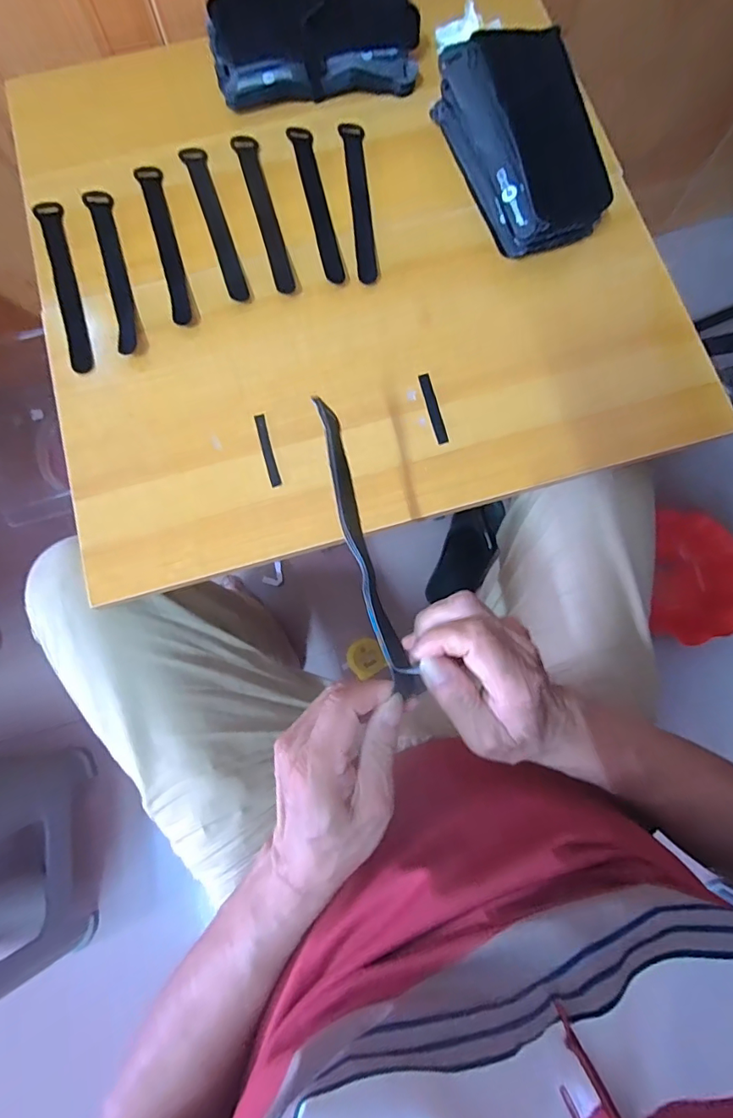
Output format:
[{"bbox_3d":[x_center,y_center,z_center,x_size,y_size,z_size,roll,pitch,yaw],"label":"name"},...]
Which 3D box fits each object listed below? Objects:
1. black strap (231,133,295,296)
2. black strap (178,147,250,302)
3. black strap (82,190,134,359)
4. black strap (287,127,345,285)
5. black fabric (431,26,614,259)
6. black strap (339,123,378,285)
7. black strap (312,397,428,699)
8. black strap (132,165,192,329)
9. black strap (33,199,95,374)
[{"bbox_3d":[-0.101,-0.345,0.486,0.022,0.004,0.188,-16,79,-4],"label":"black strap"},{"bbox_3d":[-0.150,-0.337,0.487,0.023,0.004,0.188,-19,79,-4],"label":"black strap"},{"bbox_3d":[-0.244,-0.281,0.473,0.024,0.012,0.193,-17,79,-4],"label":"black strap"},{"bbox_3d":[-0.049,-0.358,0.491,0.021,0.004,0.188,-13,79,-3],"label":"black strap"},{"bbox_3d":[0.148,-0.392,0.460,0.093,0.080,0.199,-21,79,-5],"label":"black fabric"},{"bbox_3d":[-0.006,-0.360,0.490,0.023,0.004,0.189,-7,78,-2],"label":"black strap"},{"bbox_3d":[-0.002,-0.007,0.302,0.018,0.018,0.188,-16,84,-4],"label":"black strap"},{"bbox_3d":[-0.197,-0.312,0.481,0.023,0.004,0.185,-17,79,-4],"label":"black strap"},{"bbox_3d":[-0.291,-0.265,0.474,0.023,0.006,0.196,-18,78,-7],"label":"black strap"}]

